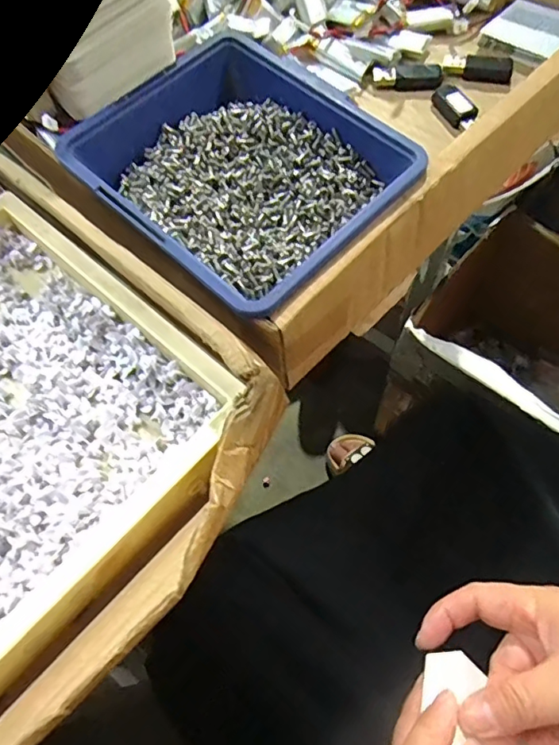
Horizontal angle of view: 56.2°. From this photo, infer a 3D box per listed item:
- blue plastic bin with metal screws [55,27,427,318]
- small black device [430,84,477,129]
[{"bbox_3d":[-0.018,-0.097,0.269,0.147,0.050,0.127,40,72,20],"label":"blue plastic bin with metal screws"},{"bbox_3d":[0.112,-0.169,0.330,0.017,0.008,0.038,-25,65,-9],"label":"small black device"}]

